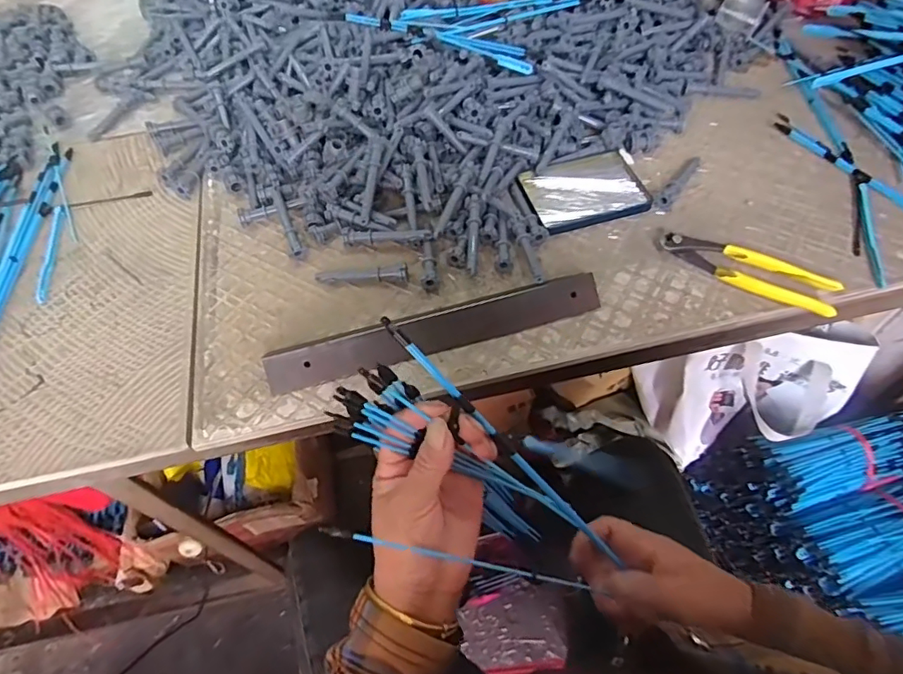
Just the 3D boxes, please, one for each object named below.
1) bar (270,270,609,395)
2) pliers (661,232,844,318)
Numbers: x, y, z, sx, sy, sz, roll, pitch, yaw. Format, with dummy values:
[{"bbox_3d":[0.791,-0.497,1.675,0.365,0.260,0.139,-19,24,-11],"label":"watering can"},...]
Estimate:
[{"bbox_3d":[-0.014,-0.007,0.505,0.313,0.024,0.034,-15,58,-7],"label":"bar"},{"bbox_3d":[0.292,-0.069,0.532,0.162,0.021,0.048,31,64,20],"label":"pliers"}]

